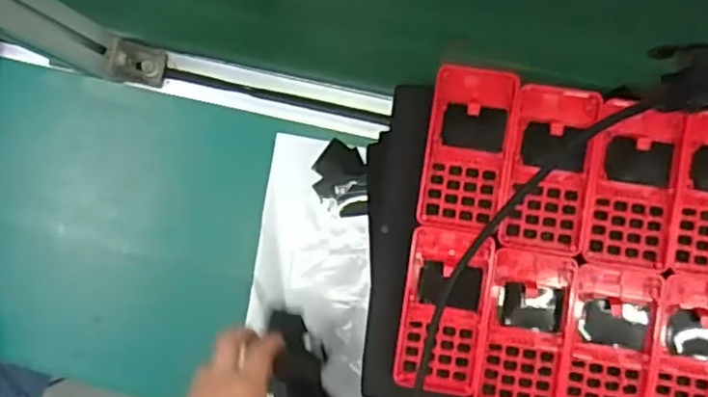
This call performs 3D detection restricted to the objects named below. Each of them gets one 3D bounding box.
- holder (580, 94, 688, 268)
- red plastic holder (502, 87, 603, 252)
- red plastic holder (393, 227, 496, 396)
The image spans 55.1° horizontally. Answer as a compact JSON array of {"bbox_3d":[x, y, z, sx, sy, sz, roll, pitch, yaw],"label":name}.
[{"bbox_3d":[0.208,-0.011,0.509,0.065,0.016,0.122,7,89,7],"label":"holder"},{"bbox_3d":[0.148,-0.024,0.515,0.058,0.026,0.124,8,90,7],"label":"red plastic holder"},{"bbox_3d":[0.068,0.085,0.514,0.062,0.008,0.118,7,89,7],"label":"red plastic holder"}]

